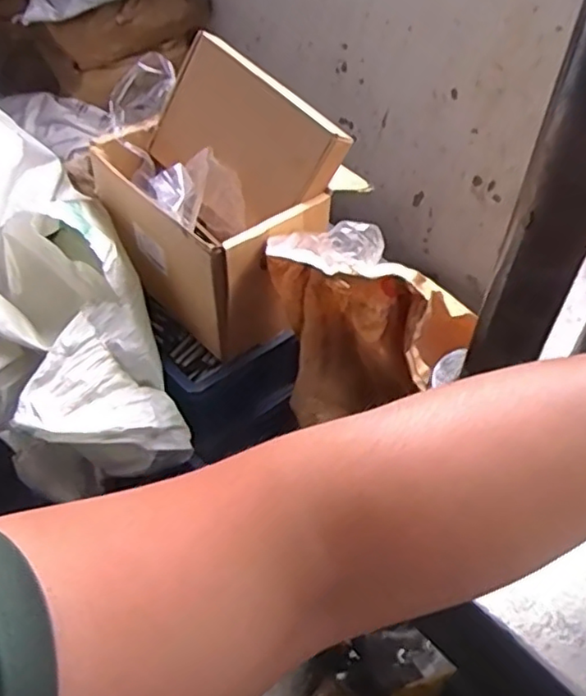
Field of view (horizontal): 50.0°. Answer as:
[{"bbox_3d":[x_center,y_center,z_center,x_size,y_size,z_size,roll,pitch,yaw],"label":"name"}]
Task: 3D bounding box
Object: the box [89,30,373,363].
[{"bbox_3d":[-0.095,-0.215,0.895,0.269,0.281,0.312,-31,55,-26],"label":"box"}]

